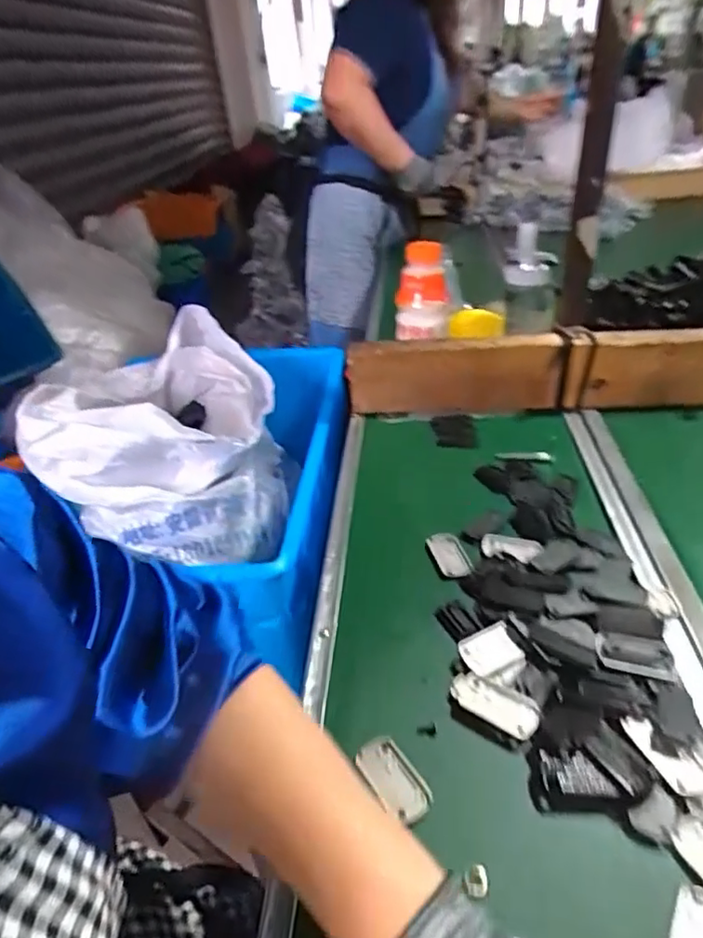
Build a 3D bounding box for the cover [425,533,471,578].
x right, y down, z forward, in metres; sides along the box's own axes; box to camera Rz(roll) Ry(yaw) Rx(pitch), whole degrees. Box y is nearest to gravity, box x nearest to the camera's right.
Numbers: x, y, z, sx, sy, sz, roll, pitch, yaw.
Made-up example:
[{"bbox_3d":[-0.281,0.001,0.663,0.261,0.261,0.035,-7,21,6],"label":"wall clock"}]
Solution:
[{"bbox_3d":[0.089,0.078,0.528,0.030,0.006,0.052,-11,34,-7],"label":"cover"}]

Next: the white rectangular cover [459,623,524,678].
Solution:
[{"bbox_3d":[0.103,0.133,0.433,0.043,0.005,0.033,-19,36,-17],"label":"white rectangular cover"}]

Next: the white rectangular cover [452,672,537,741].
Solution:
[{"bbox_3d":[0.097,0.160,0.399,0.061,0.004,0.026,17,41,31],"label":"white rectangular cover"}]

